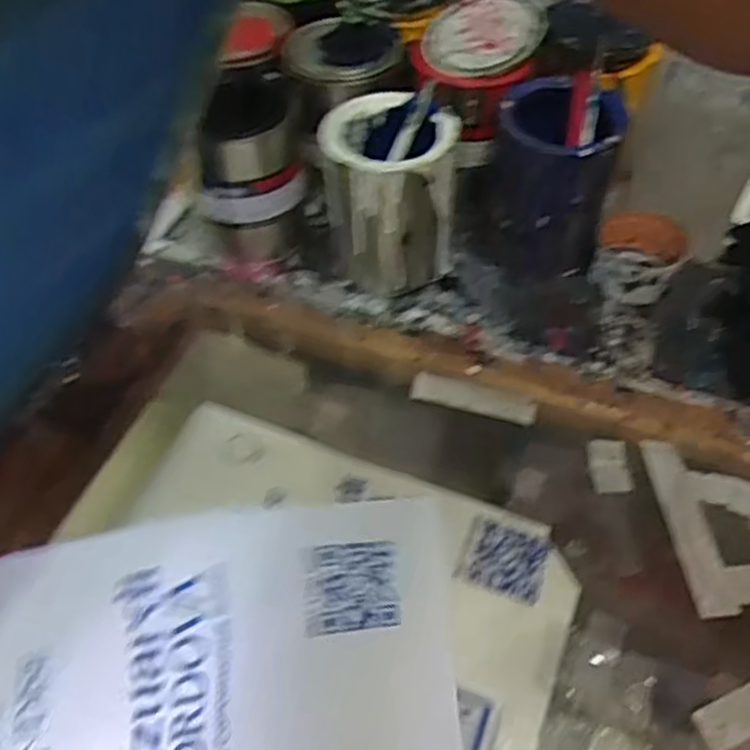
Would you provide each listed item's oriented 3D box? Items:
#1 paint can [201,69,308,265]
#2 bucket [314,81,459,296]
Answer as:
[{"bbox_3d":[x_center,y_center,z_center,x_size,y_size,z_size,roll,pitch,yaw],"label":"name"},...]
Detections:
[{"bbox_3d":[-0.111,-0.186,0.686,0.095,0.143,0.097,-5,52,-2],"label":"paint can"},{"bbox_3d":[0.012,-0.158,0.662,0.104,0.147,0.103,-1,52,1],"label":"bucket"}]

